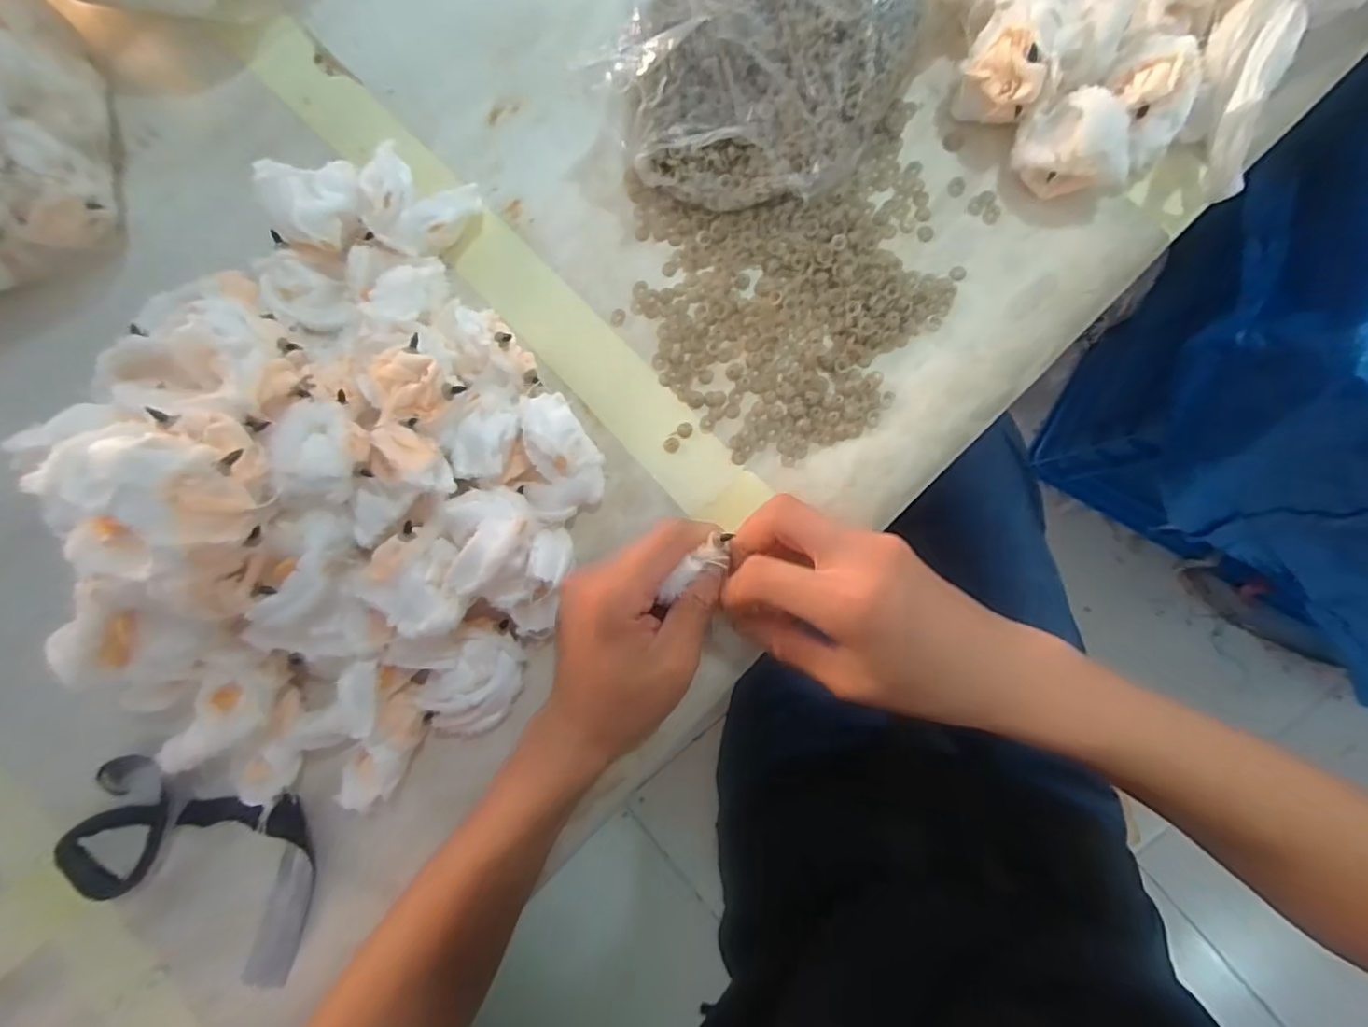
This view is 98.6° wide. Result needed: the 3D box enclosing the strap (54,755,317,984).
[{"bbox_3d":[-0.289,0.205,0.339,0.151,0.020,0.101,10,88,5],"label":"strap"}]

